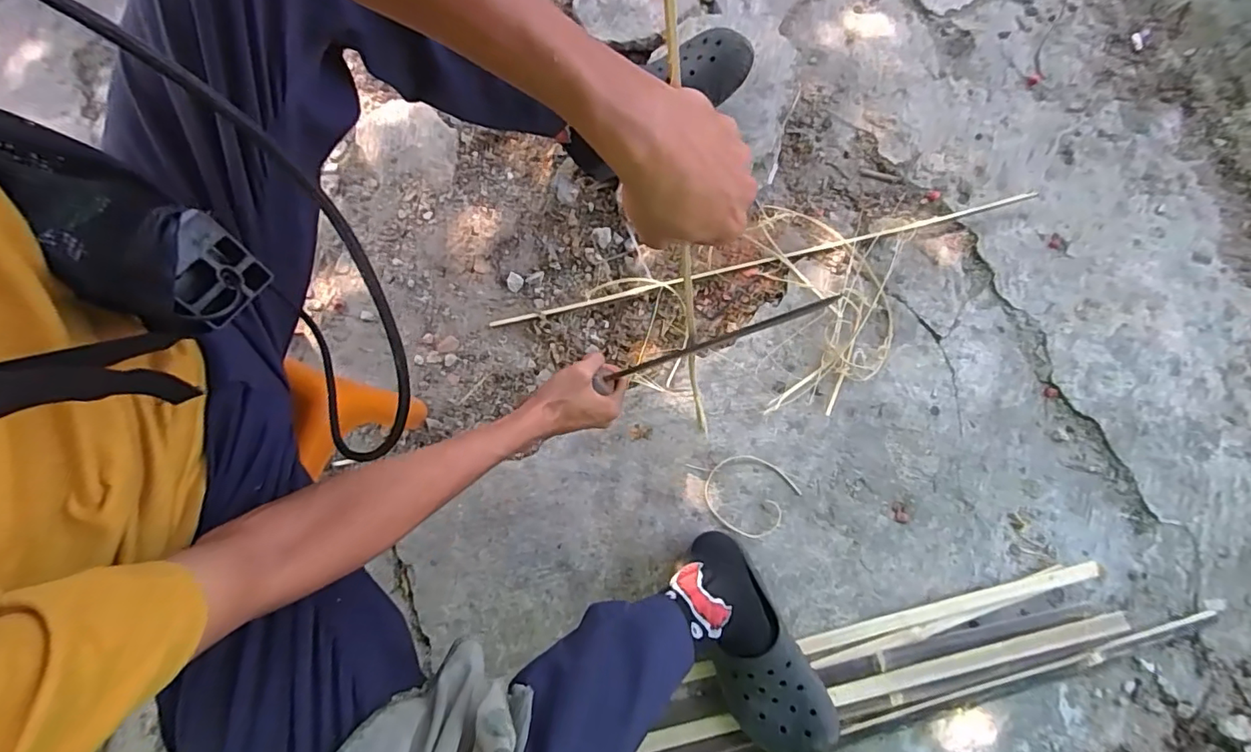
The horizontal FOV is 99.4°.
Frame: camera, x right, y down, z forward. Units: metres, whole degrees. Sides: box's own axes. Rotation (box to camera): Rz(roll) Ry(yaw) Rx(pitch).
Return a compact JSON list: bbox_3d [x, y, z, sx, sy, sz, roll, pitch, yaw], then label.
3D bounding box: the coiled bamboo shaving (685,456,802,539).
[{"bbox_3d":[0.173,0.163,0.767,0.114,0.004,0.131,-41,83,-7],"label":"coiled bamboo shaving"}]

